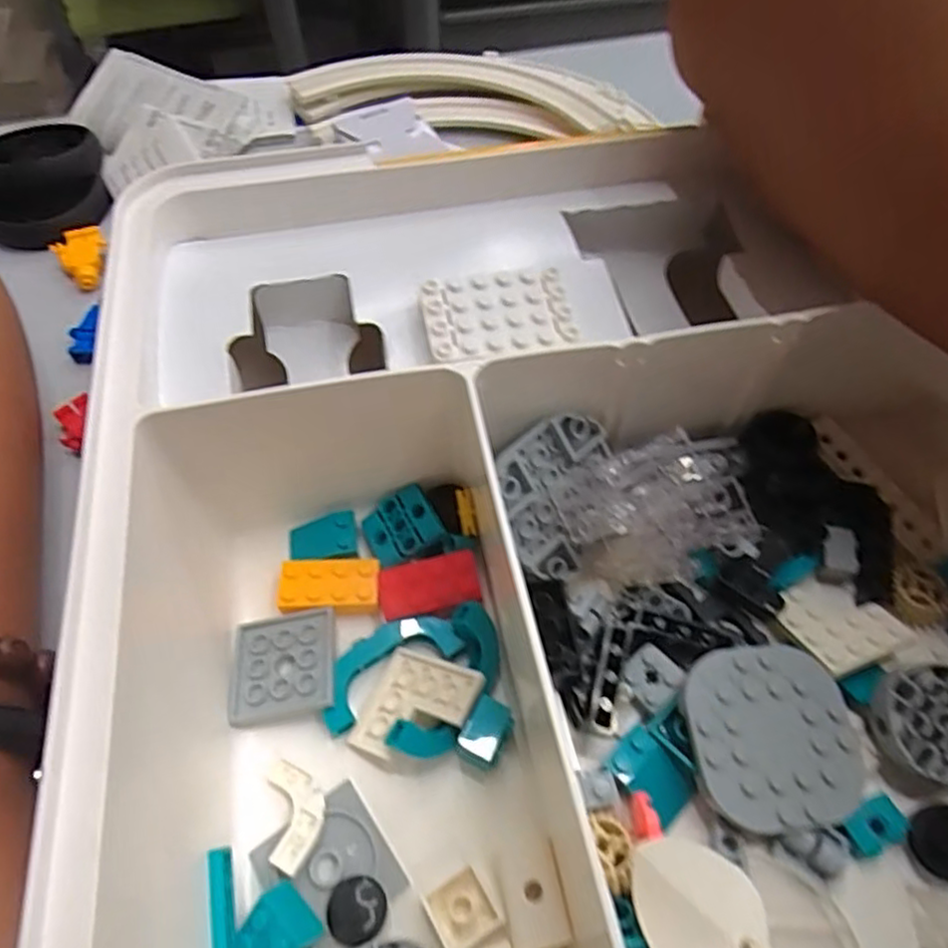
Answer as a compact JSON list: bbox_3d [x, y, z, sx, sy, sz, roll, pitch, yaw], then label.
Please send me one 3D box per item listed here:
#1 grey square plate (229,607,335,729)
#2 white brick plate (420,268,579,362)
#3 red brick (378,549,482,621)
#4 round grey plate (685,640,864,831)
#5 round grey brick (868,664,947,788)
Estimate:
[{"bbox_3d":[-0.058,0.058,0.207,0.031,0.006,0.032,-7,57,-4],"label":"grey square plate"},{"bbox_3d":[0.008,-0.050,0.210,0.046,0.004,0.031,-11,64,-11],"label":"white brick plate"},{"bbox_3d":[-0.015,0.035,0.215,0.032,0.004,0.017,-12,76,4],"label":"red brick"},{"bbox_3d":[0.084,0.073,0.191,0.047,0.009,0.047,0,57,0],"label":"round grey plate"},{"bbox_3d":[0.130,0.071,0.192,0.032,0.014,0.030,0,57,0],"label":"round grey brick"}]

